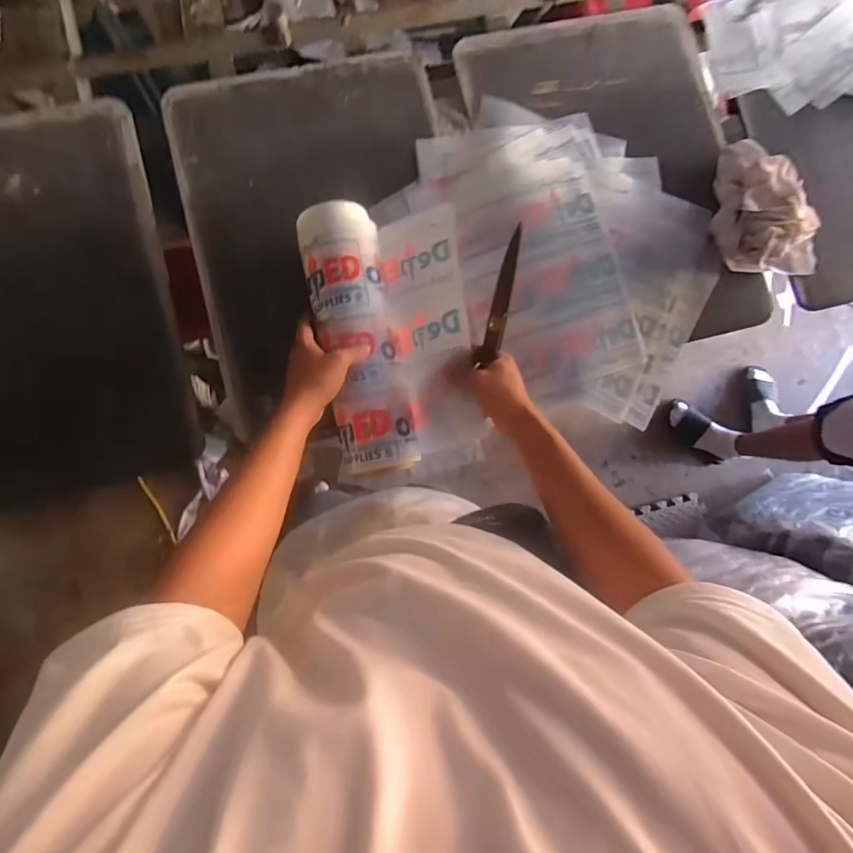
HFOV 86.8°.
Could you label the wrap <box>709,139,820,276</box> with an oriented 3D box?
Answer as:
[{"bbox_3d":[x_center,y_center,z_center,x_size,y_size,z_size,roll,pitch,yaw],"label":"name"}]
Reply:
[{"bbox_3d":[0.512,-0.325,0.683,0.142,0.054,0.229,-35,88,-5],"label":"wrap"}]

